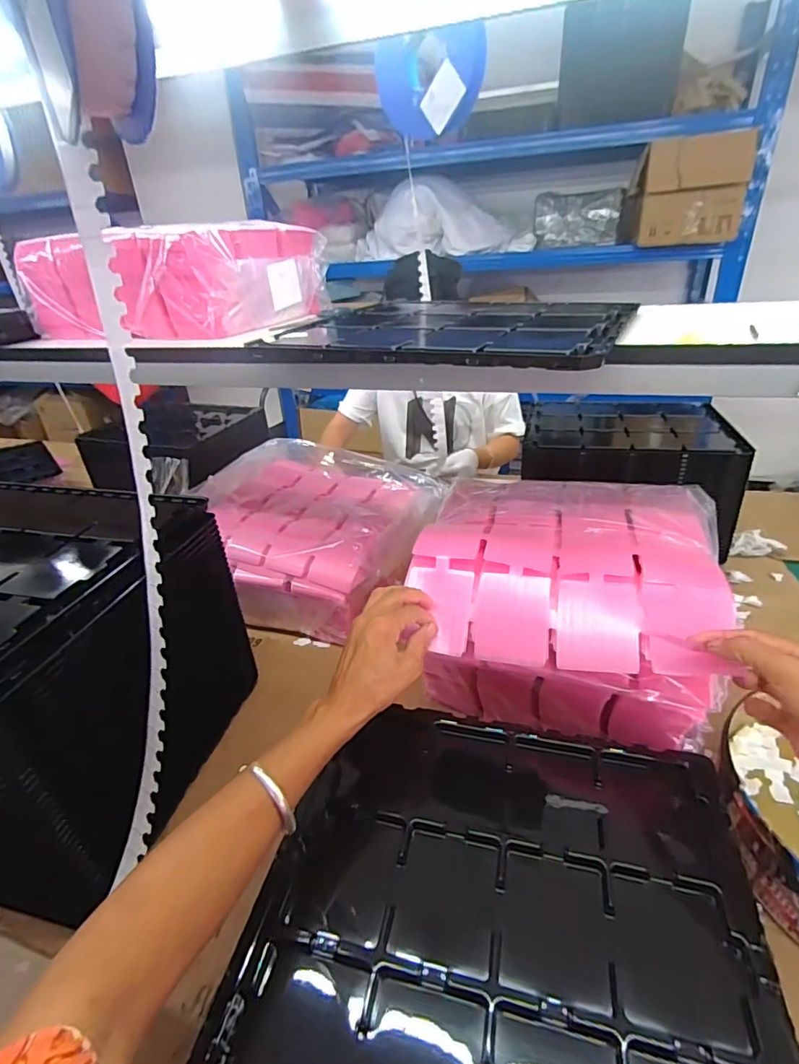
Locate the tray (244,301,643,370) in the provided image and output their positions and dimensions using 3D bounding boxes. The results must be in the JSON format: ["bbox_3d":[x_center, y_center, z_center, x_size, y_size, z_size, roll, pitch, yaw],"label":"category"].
[{"bbox_3d":[0.047,-0.230,0.576,0.369,0.016,0.284,10,33,22],"label":"tray"}]

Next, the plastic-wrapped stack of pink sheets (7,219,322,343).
[{"bbox_3d":[-0.325,-0.394,0.792,0.310,0.121,0.305,10,33,23],"label":"plastic-wrapped stack of pink sheets"}]

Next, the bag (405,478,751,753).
[{"bbox_3d":[0.202,0.100,0.645,0.318,0.237,0.317,7,32,18],"label":"bag"}]

